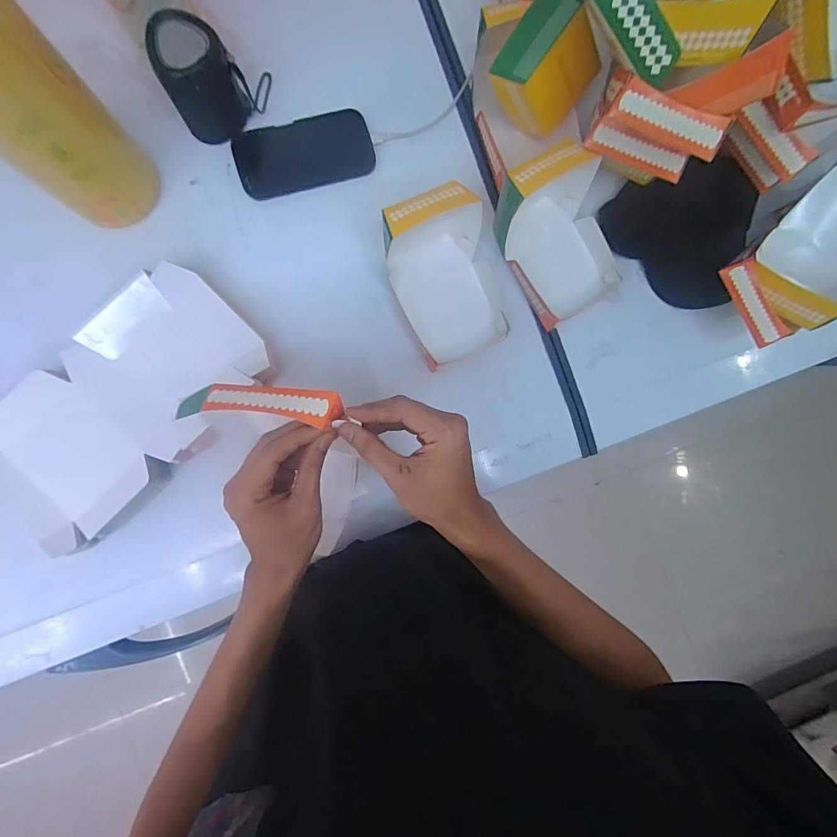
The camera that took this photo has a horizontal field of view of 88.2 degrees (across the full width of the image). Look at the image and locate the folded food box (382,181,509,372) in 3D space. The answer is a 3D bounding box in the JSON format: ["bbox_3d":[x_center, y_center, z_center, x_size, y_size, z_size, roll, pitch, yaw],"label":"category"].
[{"bbox_3d":[0.039,-0.164,0.510,0.128,0.103,0.175,-21,92,-5],"label":"folded food box"}]

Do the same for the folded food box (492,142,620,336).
[{"bbox_3d":[0.175,-0.219,0.522,0.126,0.098,0.176,-29,92,-5],"label":"folded food box"}]

